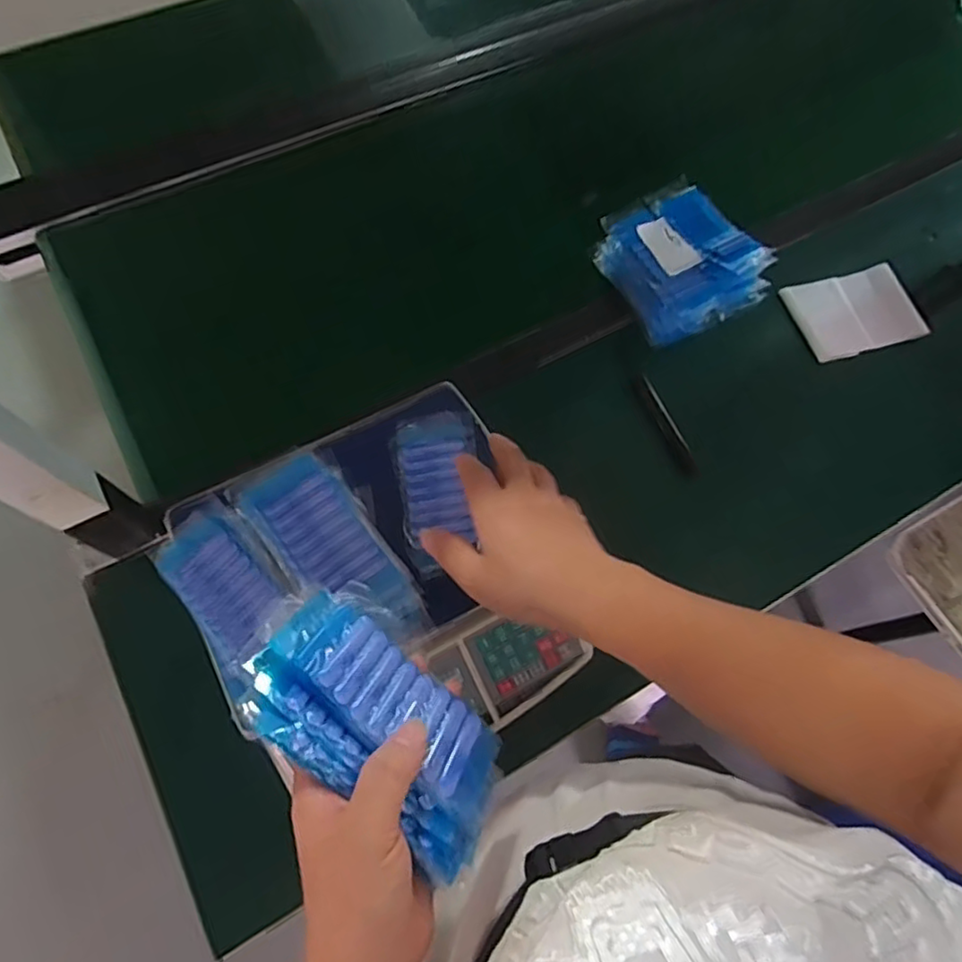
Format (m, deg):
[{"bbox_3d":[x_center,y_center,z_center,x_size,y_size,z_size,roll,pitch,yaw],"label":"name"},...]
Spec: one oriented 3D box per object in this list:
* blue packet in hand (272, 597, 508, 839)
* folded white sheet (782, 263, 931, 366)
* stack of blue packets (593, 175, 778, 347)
[{"bbox_3d":[-0.044,0.116,0.329,0.137,0.006,0.058,46,33,-1],"label":"blue packet in hand"},{"bbox_3d":[0.445,-0.202,0.742,0.144,0.014,0.103,-14,69,-8],"label":"folded white sheet"},{"bbox_3d":[0.236,-0.265,0.732,0.173,0.044,0.183,-30,73,-14],"label":"stack of blue packets"}]

